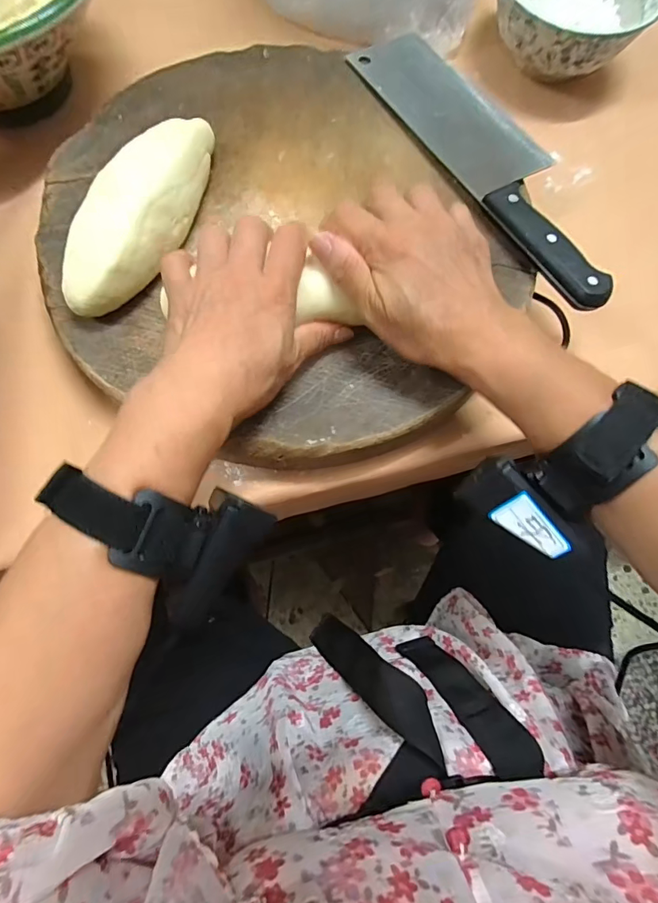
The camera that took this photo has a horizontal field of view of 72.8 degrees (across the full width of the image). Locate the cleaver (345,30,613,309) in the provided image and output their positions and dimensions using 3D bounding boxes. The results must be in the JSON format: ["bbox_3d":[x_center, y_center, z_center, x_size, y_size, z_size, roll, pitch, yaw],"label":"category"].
[{"bbox_3d":[0.124,-0.231,0.340,0.076,0.017,0.289,-29,76,-10],"label":"cleaver"}]

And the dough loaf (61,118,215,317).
[{"bbox_3d":[-0.123,-0.161,0.299,0.054,0.043,0.162,24,74,5],"label":"dough loaf"}]

